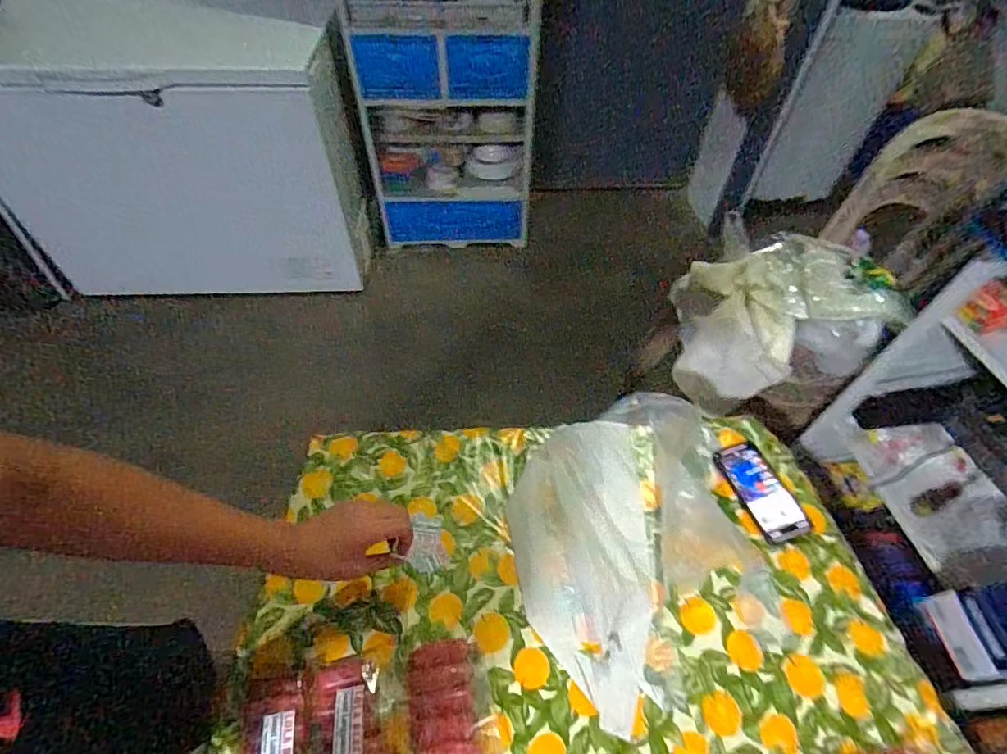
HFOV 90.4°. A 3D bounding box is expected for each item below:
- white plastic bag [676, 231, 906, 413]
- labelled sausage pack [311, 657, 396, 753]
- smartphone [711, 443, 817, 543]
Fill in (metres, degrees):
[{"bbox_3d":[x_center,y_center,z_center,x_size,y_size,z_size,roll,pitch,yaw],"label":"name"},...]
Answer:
[{"bbox_3d":[0.588,-0.128,1.114,0.351,0.283,0.299,4,53,2],"label":"white plastic bag"},{"bbox_3d":[-0.181,0.412,0.594,0.089,0.030,0.138,-12,54,-10],"label":"labelled sausage pack"},{"bbox_3d":[0.408,0.175,0.787,0.082,0.012,0.158,-14,55,-12],"label":"smartphone"}]

